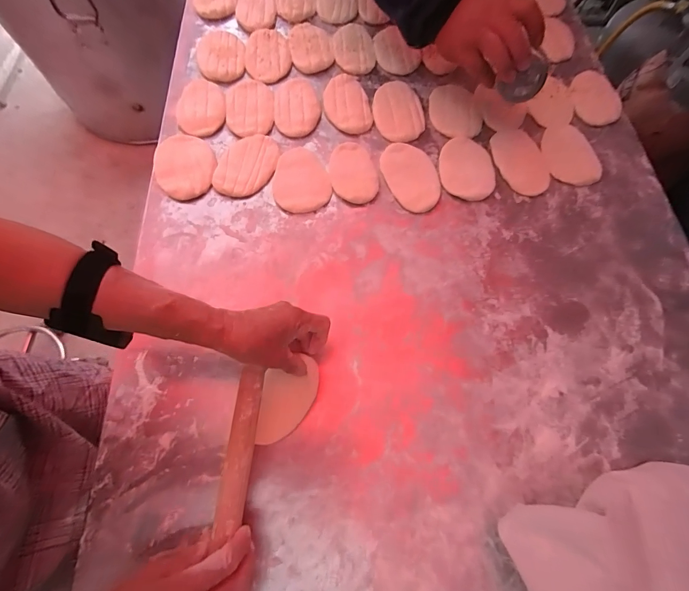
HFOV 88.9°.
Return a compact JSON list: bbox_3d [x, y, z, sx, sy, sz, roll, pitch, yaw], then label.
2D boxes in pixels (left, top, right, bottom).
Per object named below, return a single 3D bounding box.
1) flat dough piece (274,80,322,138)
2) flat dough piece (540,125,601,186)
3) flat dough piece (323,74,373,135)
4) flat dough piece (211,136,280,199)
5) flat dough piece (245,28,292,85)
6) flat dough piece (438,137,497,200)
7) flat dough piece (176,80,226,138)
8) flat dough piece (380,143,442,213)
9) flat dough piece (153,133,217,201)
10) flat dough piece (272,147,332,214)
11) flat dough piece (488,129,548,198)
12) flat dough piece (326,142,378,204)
[{"bbox_3d":[-0.081,-0.323,0.598,0.077,0.009,0.119,-5,67,-3],"label":"flat dough piece"},{"bbox_3d":[0.373,-0.235,0.580,0.080,0.011,0.126,5,67,1],"label":"flat dough piece"},{"bbox_3d":[0.003,-0.336,0.600,0.076,0.022,0.125,-9,67,-5],"label":"flat dough piece"},{"bbox_3d":[-0.153,-0.209,0.549,0.087,0.014,0.123,12,67,4],"label":"flat dough piece"},{"bbox_3d":[-0.140,-0.444,0.646,0.082,0.017,0.134,-4,67,-3],"label":"flat dough piece"},{"bbox_3d":[0.196,-0.204,0.561,0.088,0.005,0.119,5,67,1],"label":"flat dough piece"},{"bbox_3d":[-0.239,-0.323,0.591,0.071,0.018,0.130,-3,67,-2],"label":"flat dough piece"},{"bbox_3d":[0.109,-0.190,0.555,0.081,0.005,0.128,-18,68,-9],"label":"flat dough piece"},{"bbox_3d":[-0.247,-0.203,0.546,0.089,0.011,0.122,-20,69,-10],"label":"flat dough piece"},{"bbox_3d":[-0.068,-0.182,0.543,0.085,0.010,0.124,-10,68,-6],"label":"flat dough piece"},{"bbox_3d":[0.290,-0.222,0.580,0.081,0.005,0.132,-6,67,-4],"label":"flat dough piece"},{"bbox_3d":[0.011,-0.195,0.546,0.071,0.022,0.111,-12,68,-6],"label":"flat dough piece"}]

